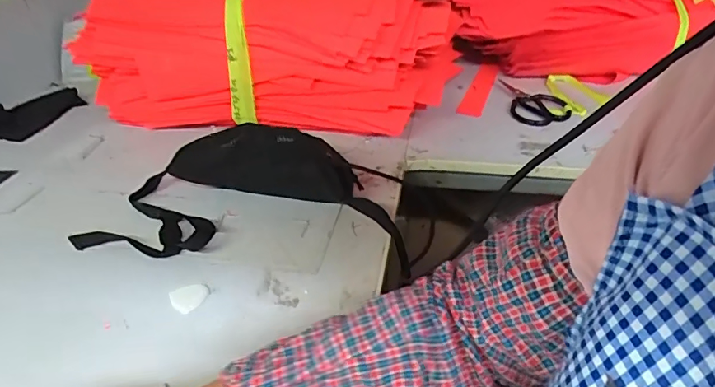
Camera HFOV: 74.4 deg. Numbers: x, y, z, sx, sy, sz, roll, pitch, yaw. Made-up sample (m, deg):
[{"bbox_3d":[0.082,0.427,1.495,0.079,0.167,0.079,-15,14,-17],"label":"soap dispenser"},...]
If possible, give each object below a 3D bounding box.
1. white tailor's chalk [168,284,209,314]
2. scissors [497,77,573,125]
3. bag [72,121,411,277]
[{"bbox_3d":[-0.189,0.117,0.533,0.040,0.004,0.043,-3,35,2],"label":"white tailor's chalk"},{"bbox_3d":[0.325,-0.175,0.875,0.095,0.030,0.174,-3,35,1],"label":"scissors"},{"bbox_3d":[-0.140,-0.009,0.631,0.420,0.096,0.212,4,35,12],"label":"bag"}]

